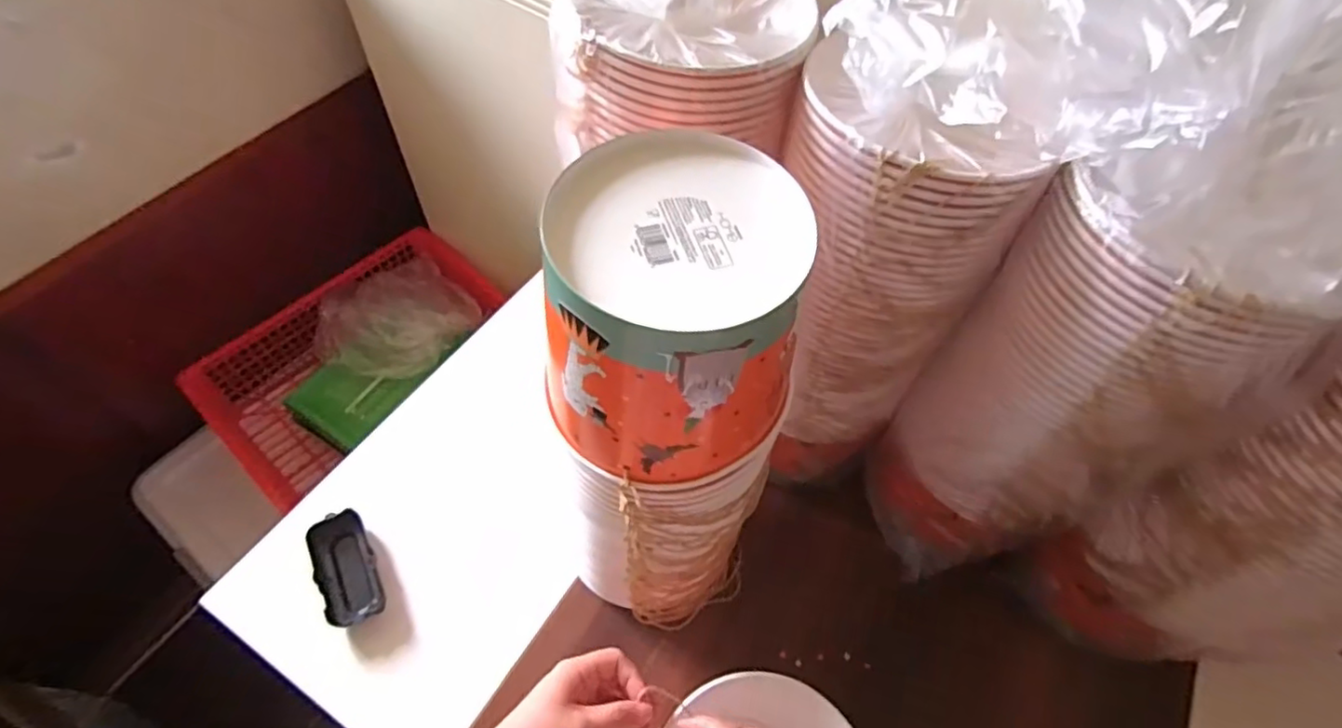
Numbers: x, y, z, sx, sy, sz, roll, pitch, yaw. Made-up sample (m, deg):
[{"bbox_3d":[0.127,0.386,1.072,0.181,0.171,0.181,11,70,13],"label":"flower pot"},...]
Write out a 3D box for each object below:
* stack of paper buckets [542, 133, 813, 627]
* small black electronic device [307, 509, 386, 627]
[{"bbox_3d":[-0.007,0.067,0.483,0.136,0.441,0.148,-35,65,-23],"label":"stack of paper buckets"},{"bbox_3d":[-0.308,0.191,0.610,0.050,0.020,0.102,-21,61,-16],"label":"small black electronic device"}]

